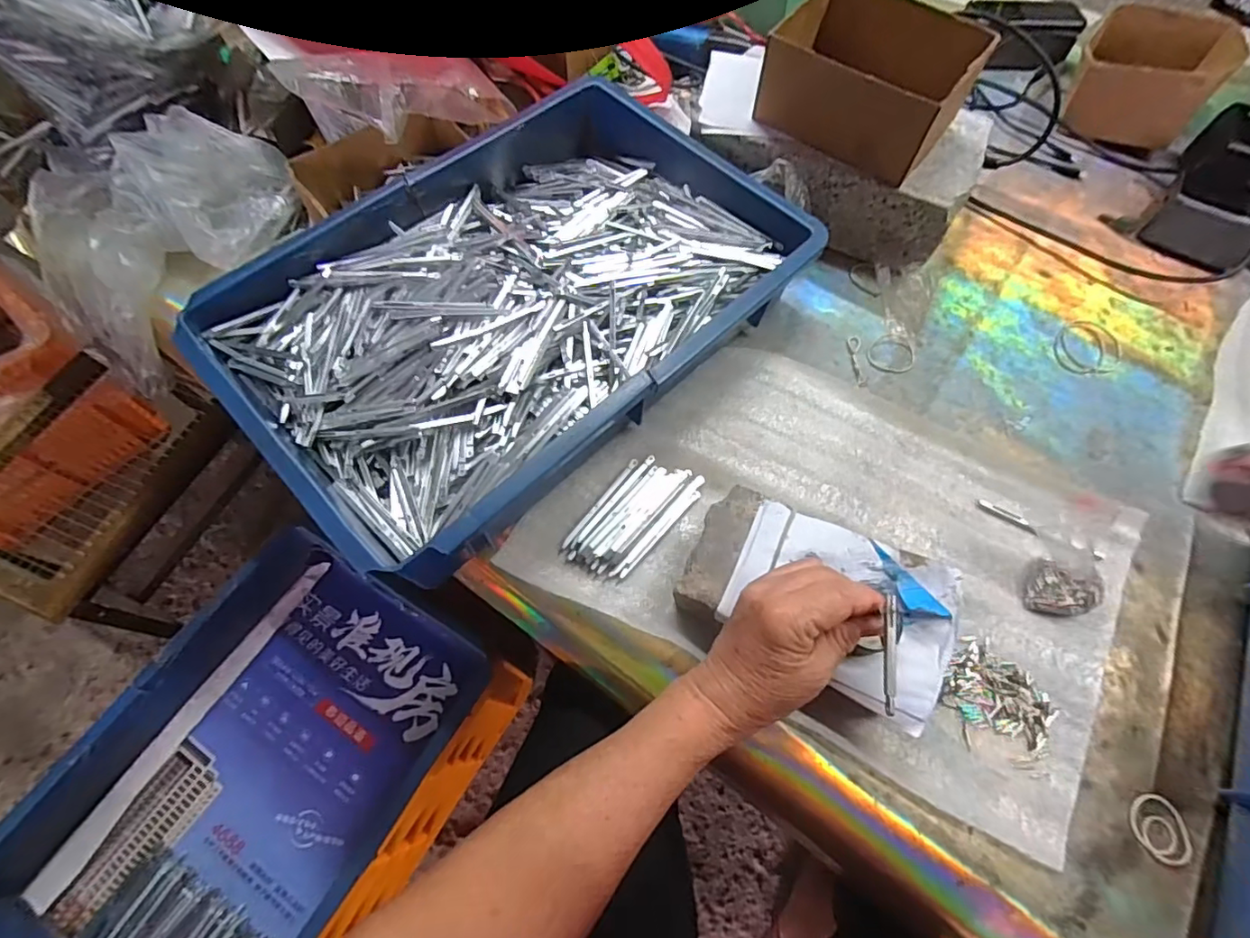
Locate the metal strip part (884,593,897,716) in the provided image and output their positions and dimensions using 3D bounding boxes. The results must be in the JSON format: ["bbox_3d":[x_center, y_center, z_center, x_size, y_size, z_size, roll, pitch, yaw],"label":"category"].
[{"bbox_3d":[0.136,0.095,0.289,0.005,0.007,0.059,9,75,3],"label":"metal strip part"}]

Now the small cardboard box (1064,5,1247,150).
[{"bbox_3d":[0.570,-0.428,0.619,0.131,0.076,0.138,29,67,13],"label":"small cardboard box"}]

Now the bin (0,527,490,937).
[{"bbox_3d":[-0.368,0.304,0.552,0.278,0.084,0.439,29,67,13],"label":"bin"}]

